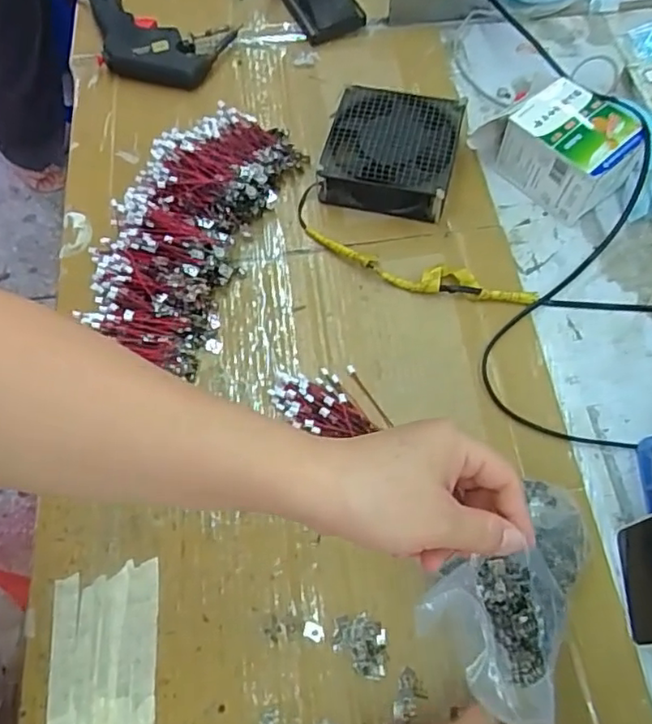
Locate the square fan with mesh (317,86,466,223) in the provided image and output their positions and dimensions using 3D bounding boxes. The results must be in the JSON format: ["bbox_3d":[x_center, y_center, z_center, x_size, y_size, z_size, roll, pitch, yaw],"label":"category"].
[{"bbox_3d":[0.062,-0.198,0.579,0.117,0.041,0.118,13,65,9],"label":"square fan with mesh"}]

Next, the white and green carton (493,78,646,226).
[{"bbox_3d":[0.222,-0.197,0.561,0.085,0.068,0.103,-36,68,-14],"label":"white and green carton"}]

